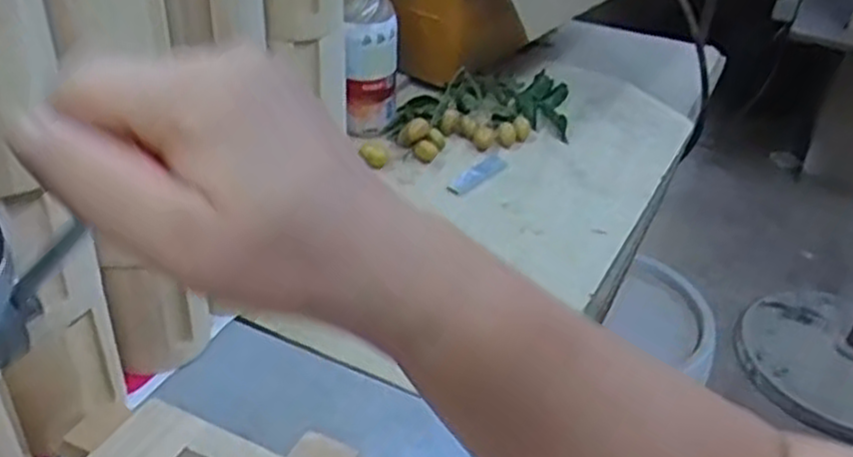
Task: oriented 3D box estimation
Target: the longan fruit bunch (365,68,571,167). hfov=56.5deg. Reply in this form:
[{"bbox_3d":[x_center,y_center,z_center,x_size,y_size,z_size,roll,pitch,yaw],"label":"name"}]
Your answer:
[{"bbox_3d":[0.052,-0.127,0.877,0.270,0.039,0.119,-8,37,-18],"label":"longan fruit bunch"}]

